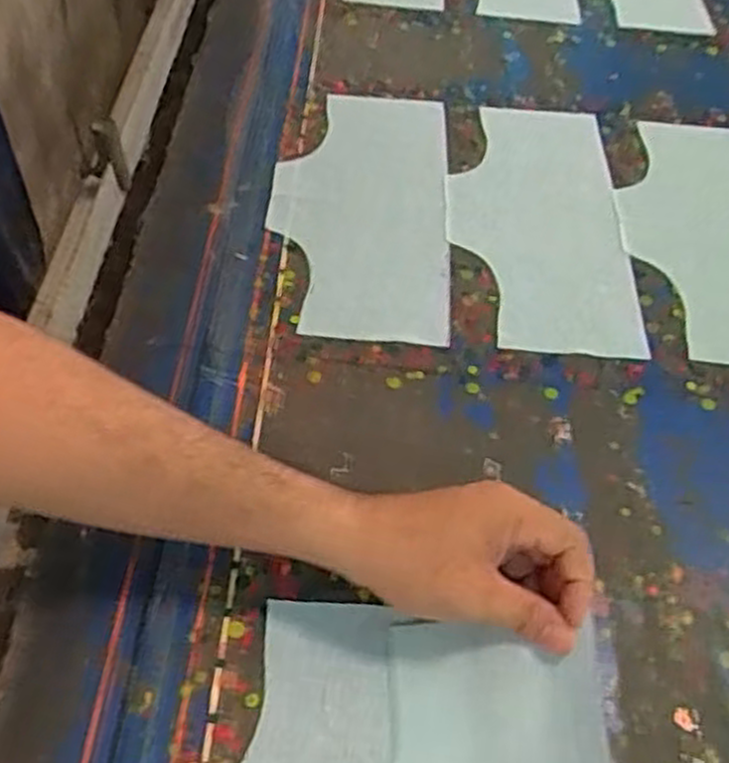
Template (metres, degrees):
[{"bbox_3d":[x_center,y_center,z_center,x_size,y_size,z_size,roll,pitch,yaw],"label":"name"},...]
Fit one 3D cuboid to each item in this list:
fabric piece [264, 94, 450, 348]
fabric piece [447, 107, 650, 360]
[{"bbox_3d":[-0.003,-0.158,0.688,0.149,0.006,0.307,4,51,-1],"label":"fabric piece"},{"bbox_3d":[0.150,-0.151,0.700,0.150,0.008,0.316,4,50,-1],"label":"fabric piece"}]

